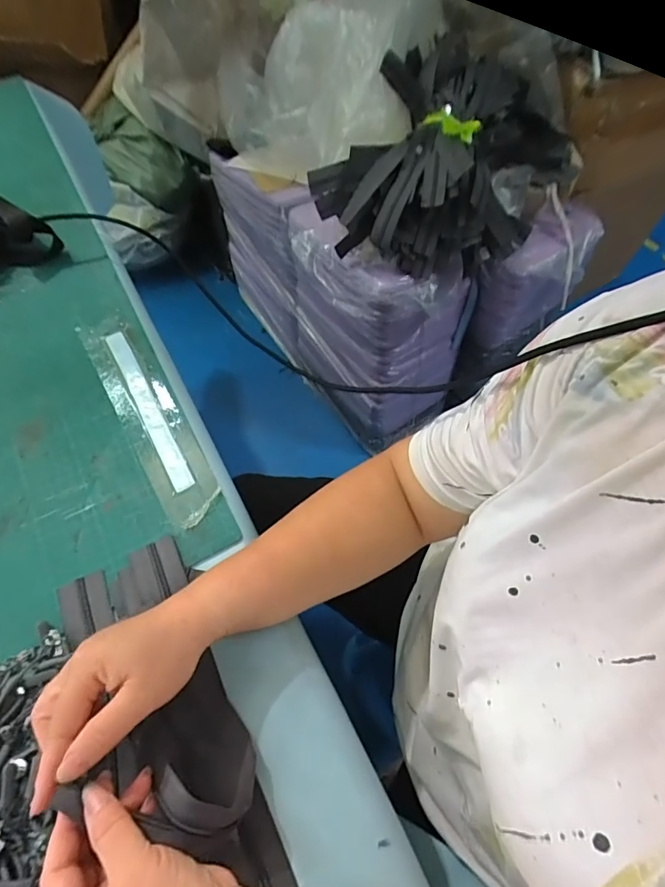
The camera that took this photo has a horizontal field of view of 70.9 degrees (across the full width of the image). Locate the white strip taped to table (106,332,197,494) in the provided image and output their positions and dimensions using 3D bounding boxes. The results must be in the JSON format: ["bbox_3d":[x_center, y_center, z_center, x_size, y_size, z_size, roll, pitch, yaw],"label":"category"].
[{"bbox_3d":[-0.191,-0.040,0.479,0.020,0.006,0.207,-28,66,-13],"label":"white strip taped to table"}]

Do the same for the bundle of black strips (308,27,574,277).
[{"bbox_3d":[0.216,-0.542,0.895,0.359,0.186,0.431,30,65,14],"label":"bundle of black strips"}]

